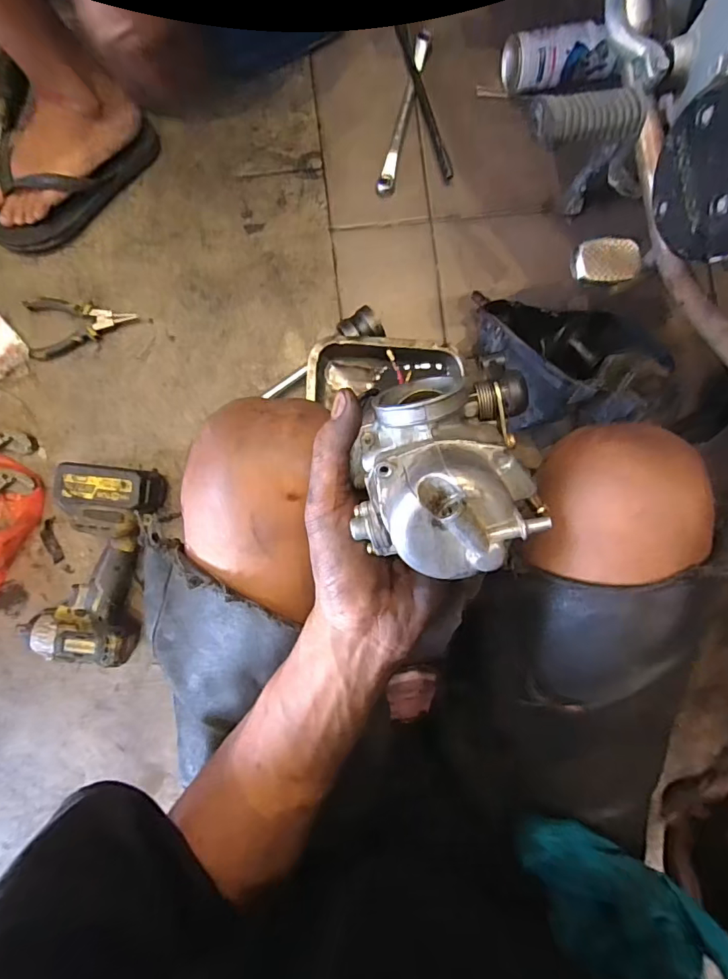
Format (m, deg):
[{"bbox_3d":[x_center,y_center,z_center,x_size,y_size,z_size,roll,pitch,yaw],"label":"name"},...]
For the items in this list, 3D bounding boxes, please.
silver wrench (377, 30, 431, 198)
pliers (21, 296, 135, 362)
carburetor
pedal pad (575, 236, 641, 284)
[{"bbox_3d":[0.061,-0.561,0.727,0.023,0.009,0.265,14,87,-1],"label":"silver wrench"},{"bbox_3d":[-0.398,-0.235,0.695,0.144,0.016,0.085,-11,88,-2],"label":"pliers"},{"bbox_3d":[0.035,-0.009,0.216,0.072,0.056,0.085,1,87,-2],"label":"carburetor"},{"bbox_3d":[0.211,-0.198,0.429,0.048,0.016,0.036,-4,88,-2],"label":"pedal pad"}]

